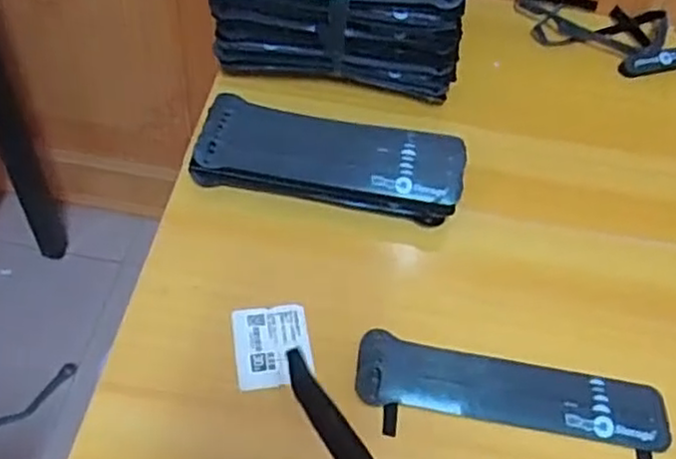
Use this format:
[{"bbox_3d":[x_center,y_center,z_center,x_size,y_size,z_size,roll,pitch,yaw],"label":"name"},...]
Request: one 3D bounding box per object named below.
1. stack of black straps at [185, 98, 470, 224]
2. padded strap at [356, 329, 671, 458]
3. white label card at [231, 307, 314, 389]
[{"bbox_3d":[-0.006,-0.055,0.548,0.201,0.025,0.074,10,53,2],"label":"stack of black straps"},{"bbox_3d":[0.112,0.110,0.454,0.199,0.004,0.060,11,53,3],"label":"padded strap"},{"bbox_3d":[-0.043,0.077,0.468,0.049,0.004,0.058,-5,54,-13],"label":"white label card"}]

